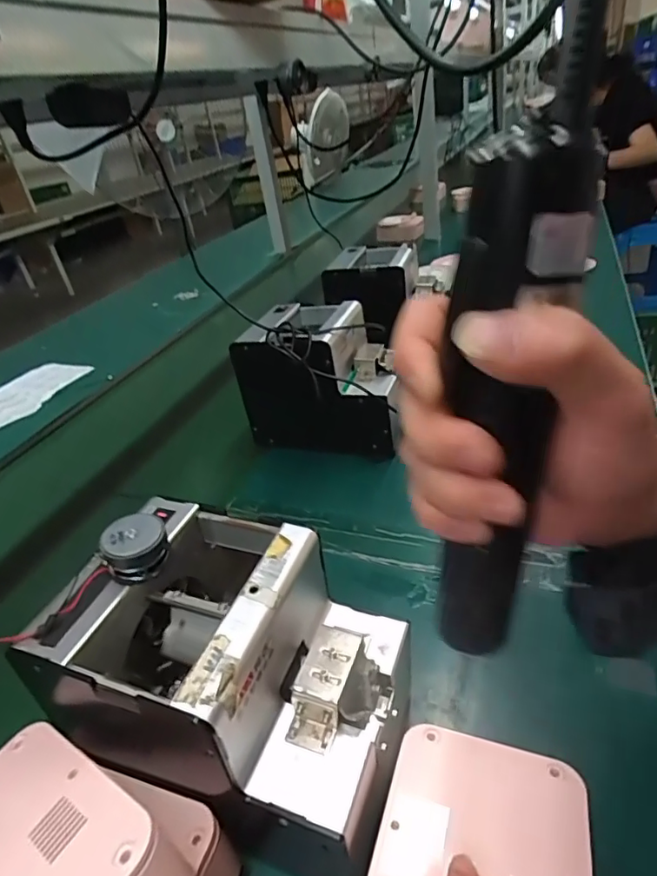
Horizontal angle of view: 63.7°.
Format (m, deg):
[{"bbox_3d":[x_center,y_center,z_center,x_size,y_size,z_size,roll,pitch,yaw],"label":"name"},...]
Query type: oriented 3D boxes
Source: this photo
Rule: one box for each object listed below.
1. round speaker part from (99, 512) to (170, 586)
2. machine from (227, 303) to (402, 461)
[{"bbox_3d":[-0.109,0.063,0.302,0.034,0.027,0.034,-8,32,5],"label":"round speaker part"},{"bbox_3d":[0.000,-0.077,0.651,0.181,0.141,0.144,6,36,25],"label":"machine"}]

